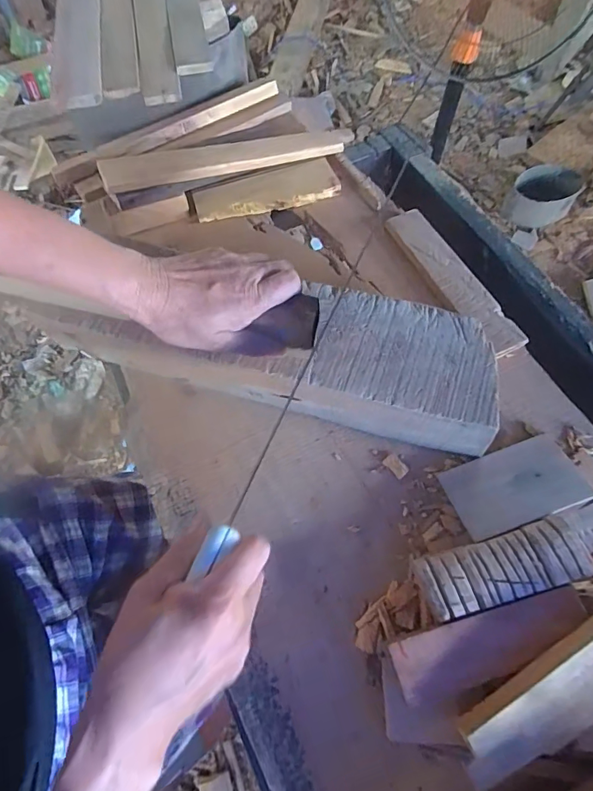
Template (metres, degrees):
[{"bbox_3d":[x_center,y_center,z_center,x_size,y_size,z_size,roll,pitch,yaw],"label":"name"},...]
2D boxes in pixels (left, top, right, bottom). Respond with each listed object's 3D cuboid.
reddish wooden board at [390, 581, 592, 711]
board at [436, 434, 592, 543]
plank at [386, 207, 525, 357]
[{"bbox_3d":[0.147,0.185,0.323,0.150,0.005,0.042,-15,65,-5],"label":"reddish wooden board"},{"bbox_3d":[0.198,0.081,0.395,0.115,0.020,0.066,-18,65,-7],"label":"board"},{"bbox_3d":[0.180,-0.136,0.509,0.045,0.016,0.220,-24,66,-9],"label":"plank"}]

